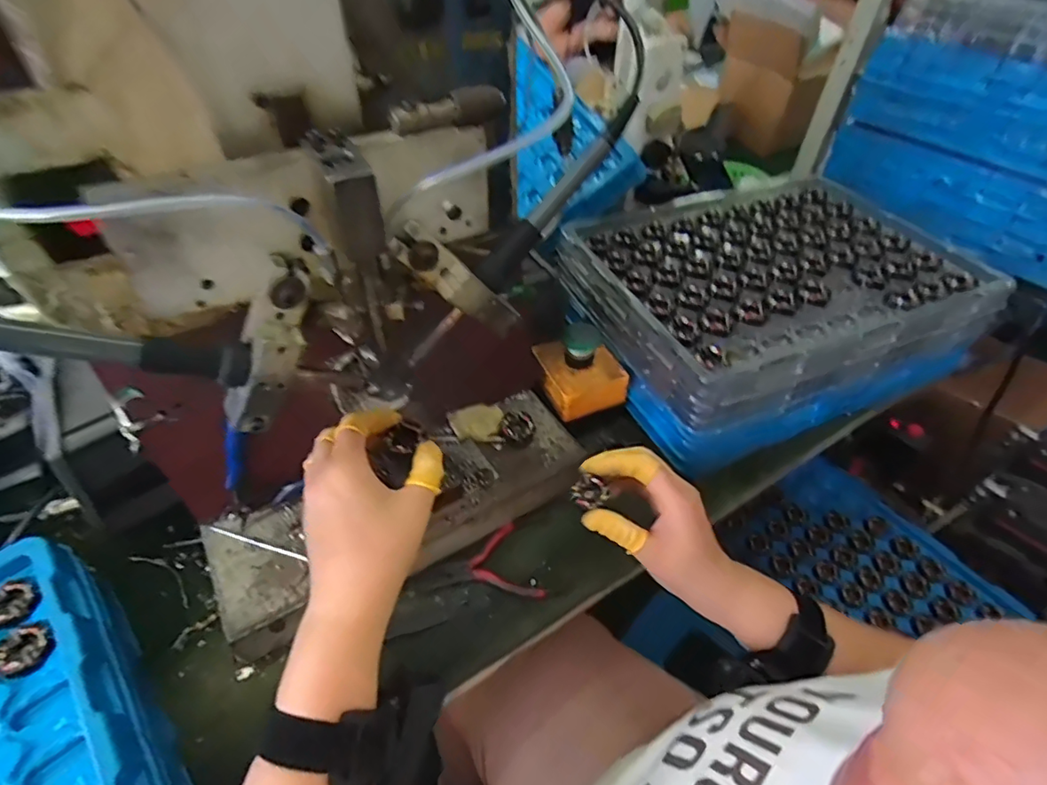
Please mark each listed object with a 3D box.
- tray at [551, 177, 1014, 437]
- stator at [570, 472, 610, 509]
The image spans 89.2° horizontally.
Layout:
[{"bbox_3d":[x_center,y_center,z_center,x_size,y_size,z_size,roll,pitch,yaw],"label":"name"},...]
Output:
[{"bbox_3d":[0.251,-0.117,0.563,0.356,0.058,0.271,-16,49,-16],"label":"tray"},{"bbox_3d":[0.050,0.077,0.408,0.025,0.010,0.023,32,54,26],"label":"stator"}]

